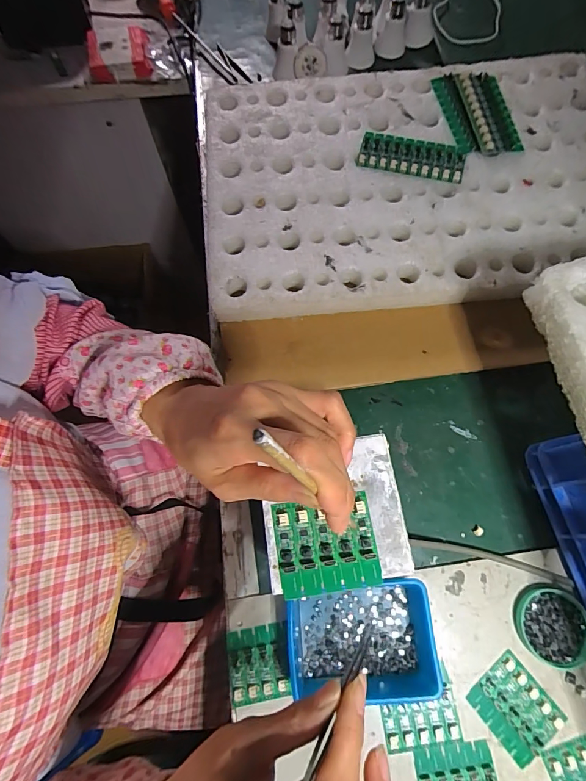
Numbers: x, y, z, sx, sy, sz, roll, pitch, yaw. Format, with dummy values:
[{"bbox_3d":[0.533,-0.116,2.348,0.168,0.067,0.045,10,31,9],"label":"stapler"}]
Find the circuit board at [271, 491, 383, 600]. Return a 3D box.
[{"bbox_3d":[0.024,0.109,0.271,0.069,0.007,0.061,-8,70,-2],"label":"circuit board"}]

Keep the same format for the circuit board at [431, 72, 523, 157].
[{"bbox_3d":[0.253,-0.384,0.529,0.087,0.017,0.146,-8,71,-2],"label":"circuit board"}]

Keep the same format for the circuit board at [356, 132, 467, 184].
[{"bbox_3d":[0.161,-0.318,0.517,0.139,0.006,0.063,13,72,5],"label":"circuit board"}]

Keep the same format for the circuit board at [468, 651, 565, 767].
[{"bbox_3d":[0.208,0.296,0.355,0.062,0.004,0.070,-36,73,-12],"label":"circuit board"}]

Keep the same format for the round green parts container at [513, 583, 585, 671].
[{"bbox_3d":[0.254,0.230,0.373,0.068,0.012,0.069,0,70,1],"label":"round green parts container"}]

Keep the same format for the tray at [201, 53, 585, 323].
[{"bbox_3d":[0.162,-0.290,0.520,0.560,0.047,0.374,-6,71,-1],"label":"tray"}]

